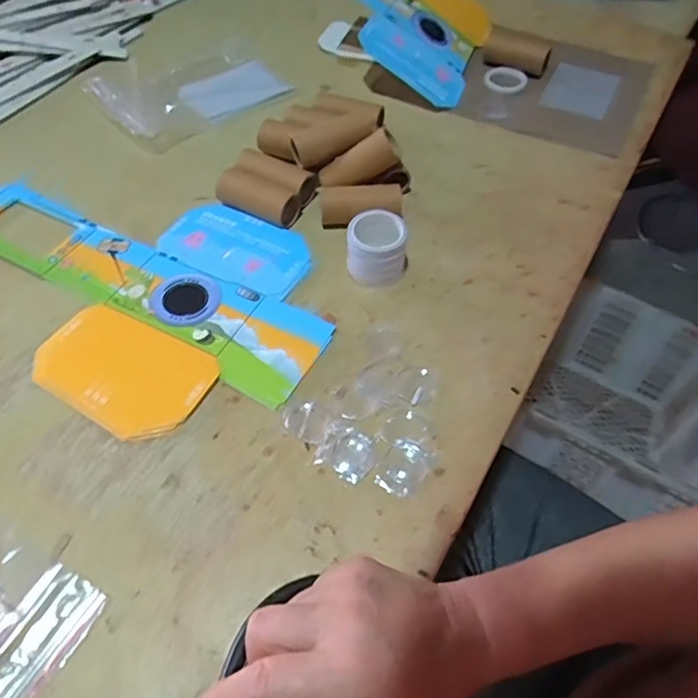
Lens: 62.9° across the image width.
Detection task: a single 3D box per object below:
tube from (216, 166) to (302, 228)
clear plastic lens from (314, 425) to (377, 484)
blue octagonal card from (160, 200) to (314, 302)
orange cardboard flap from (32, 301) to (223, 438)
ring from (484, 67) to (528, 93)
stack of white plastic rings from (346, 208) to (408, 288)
[{"bbox_3d":[-0.084,-0.139,0.517,0.074,0.026,0.029,22,58,12],"label":"tube"},{"bbox_3d":[0.000,0.071,0.391,0.036,0.005,0.033,32,61,18],"label":"clear plastic lens"},{"bbox_3d":[-0.097,-0.091,0.503,0.131,0.006,0.078,21,58,12],"label":"blue octagonal card"},{"bbox_3d":[-0.168,0.016,0.425,0.126,0.005,0.082,26,59,14],"label":"orange cardboard flap"},{"bbox_3d":[0.179,-0.314,0.666,0.051,0.007,0.051,1,56,-2],"label":"ring"},{"bbox_3d":[0.022,-0.082,0.474,0.047,0.050,0.041,5,56,1],"label":"stack of white plastic rings"}]

